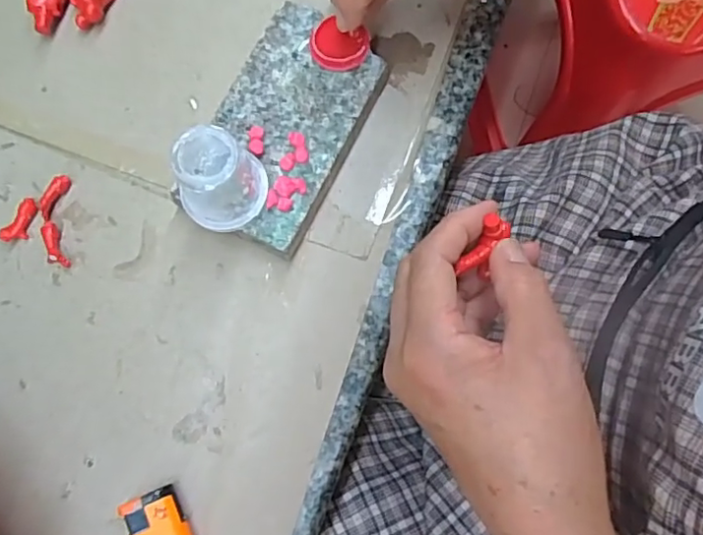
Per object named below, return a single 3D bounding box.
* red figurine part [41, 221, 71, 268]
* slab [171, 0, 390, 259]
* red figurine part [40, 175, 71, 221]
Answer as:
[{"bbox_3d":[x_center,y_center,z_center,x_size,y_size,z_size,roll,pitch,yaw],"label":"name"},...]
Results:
[{"bbox_3d":[-0.141,-0.011,0.275,0.009,0.005,0.023,-19,79,-4],"label":"red figurine part"},{"bbox_3d":[-0.030,-0.065,0.275,0.061,0.023,0.109,25,79,4],"label":"slab"},{"bbox_3d":[-0.143,-0.034,0.280,0.007,0.005,0.022,27,80,5],"label":"red figurine part"}]

